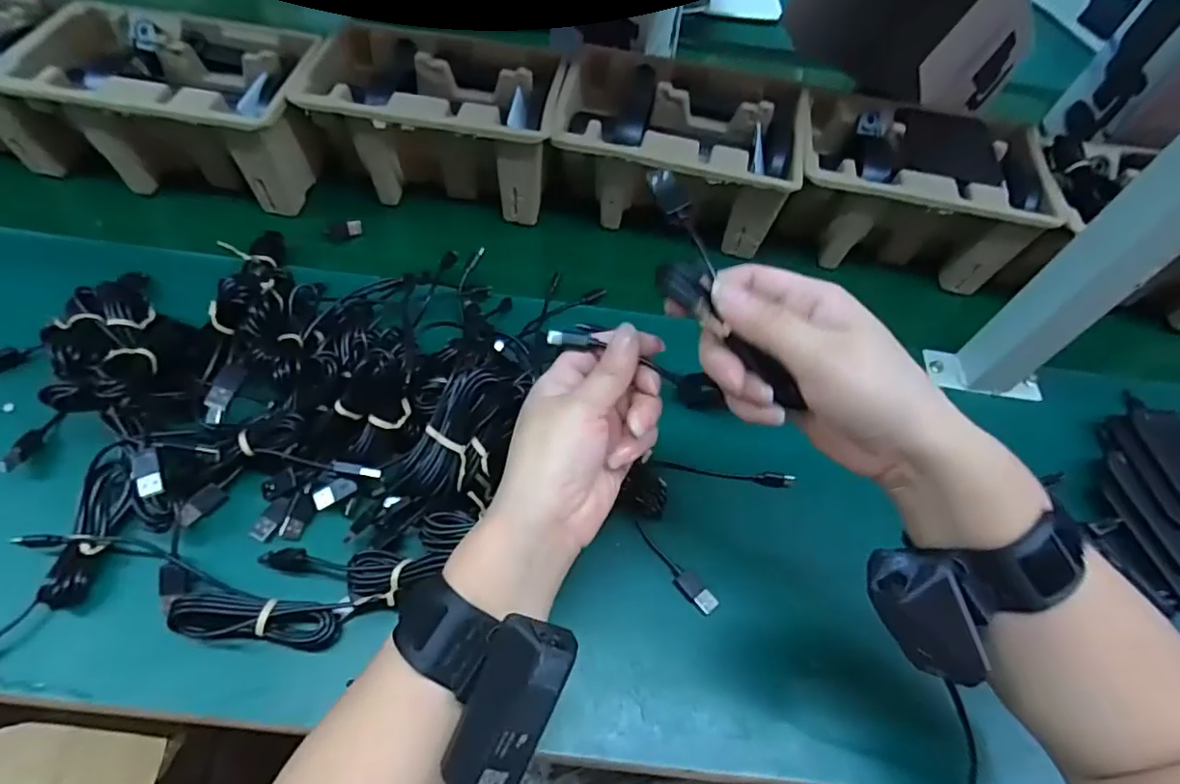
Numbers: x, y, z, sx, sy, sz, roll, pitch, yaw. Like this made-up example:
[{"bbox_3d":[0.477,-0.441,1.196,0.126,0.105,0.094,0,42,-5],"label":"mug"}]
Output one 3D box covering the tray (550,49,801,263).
[{"bbox_3d":[0.082,-0.229,0.579,0.229,0.108,0.148,12,55,4],"label":"tray"}]

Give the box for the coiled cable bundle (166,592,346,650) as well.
[{"bbox_3d":[-0.200,0.136,0.355,0.090,0.016,0.026,6,55,0],"label":"coiled cable bundle"}]

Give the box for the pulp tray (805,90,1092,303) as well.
[{"bbox_3d":[0.310,-0.190,0.580,0.227,0.115,0.150,15,55,6],"label":"pulp tray"}]

